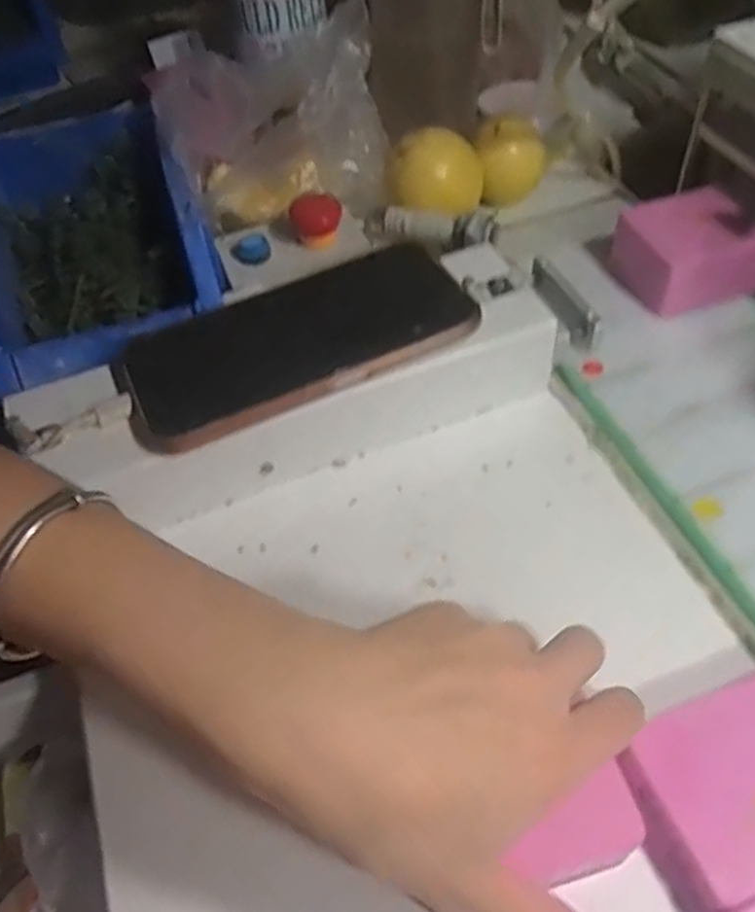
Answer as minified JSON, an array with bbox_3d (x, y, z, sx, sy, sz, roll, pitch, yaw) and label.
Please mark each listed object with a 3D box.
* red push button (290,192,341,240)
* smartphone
[{"bbox_3d":[-0.035,-0.136,0.436,0.028,0.014,0.029,-7,50,-2],"label":"red push button"},{"bbox_3d":[-0.038,-0.057,0.364,0.163,0.014,0.079,-21,51,-12],"label":"smartphone"}]

